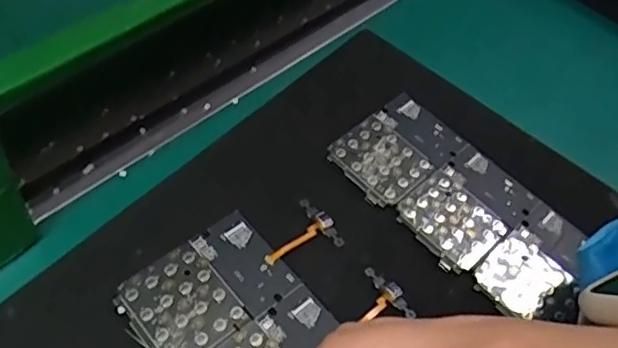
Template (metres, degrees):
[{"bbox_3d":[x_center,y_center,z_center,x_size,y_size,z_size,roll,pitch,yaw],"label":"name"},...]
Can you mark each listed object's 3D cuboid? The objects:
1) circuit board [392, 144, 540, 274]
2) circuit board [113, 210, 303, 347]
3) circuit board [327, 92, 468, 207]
[{"bbox_3d":[0.092,0.018,0.357,0.074,0.004,0.054,-36,66,-29],"label":"circuit board"},{"bbox_3d":[-0.051,0.058,0.307,0.080,0.006,0.054,-32,65,-28],"label":"circuit board"},{"bbox_3d":[0.054,-0.016,0.376,0.076,0.008,0.053,-33,65,-28],"label":"circuit board"}]

